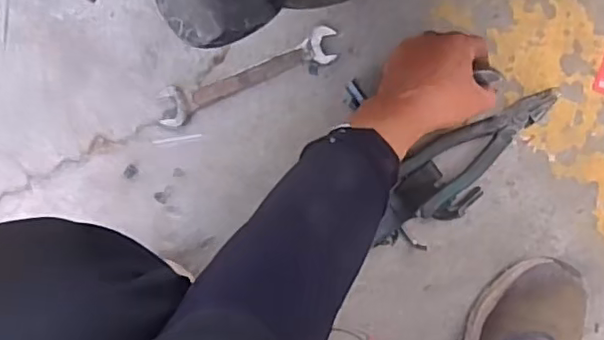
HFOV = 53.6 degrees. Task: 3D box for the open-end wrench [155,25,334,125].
[{"bbox_3d":[-0.055,-0.095,0.607,0.190,0.014,0.036,-22,98,0],"label":"open-end wrench"}]

